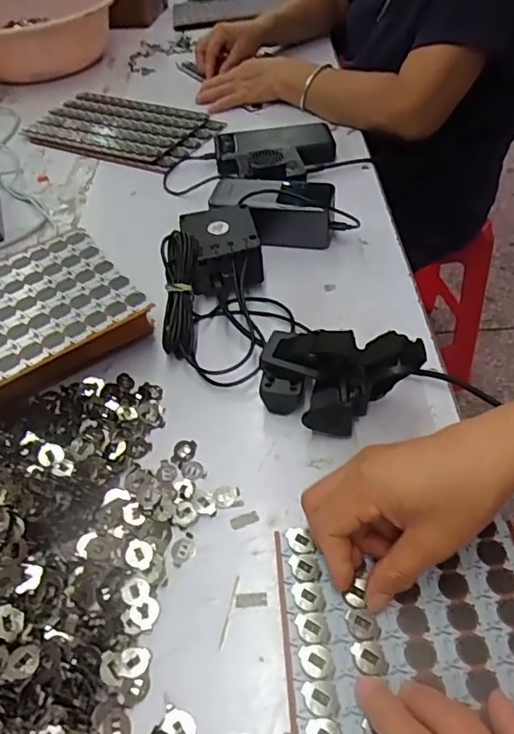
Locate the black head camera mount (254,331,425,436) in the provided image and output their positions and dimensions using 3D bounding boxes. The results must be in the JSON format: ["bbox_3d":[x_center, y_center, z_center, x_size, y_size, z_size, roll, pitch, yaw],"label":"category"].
[{"bbox_3d":[0.058,0.014,0.403,0.114,0.071,0.058,13,51,16],"label":"black head camera mount"}]

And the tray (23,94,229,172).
[{"bbox_3d":[-0.211,-0.367,0.815,0.304,0.015,0.169,22,53,22],"label":"tray"}]

